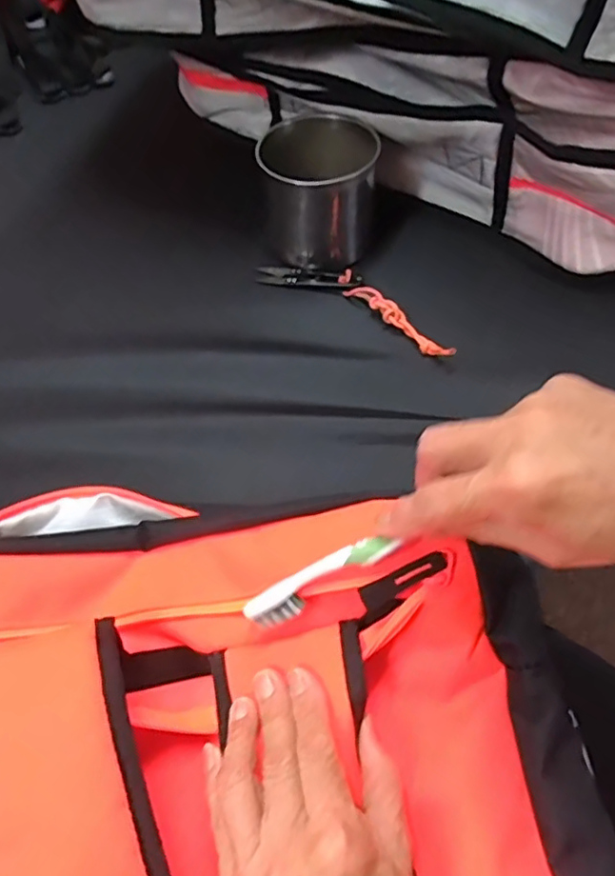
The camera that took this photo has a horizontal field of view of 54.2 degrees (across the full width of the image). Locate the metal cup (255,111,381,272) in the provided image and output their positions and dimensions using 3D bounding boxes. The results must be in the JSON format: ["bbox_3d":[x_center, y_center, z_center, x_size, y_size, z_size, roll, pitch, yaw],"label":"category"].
[{"bbox_3d":[0.011,-0.219,0.534,0.093,0.098,0.089,-2,56,2],"label":"metal cup"}]

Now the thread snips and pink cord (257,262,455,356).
[{"bbox_3d":[0.043,-0.121,0.509,0.194,0.021,0.041,30,62,22],"label":"thread snips and pink cord"}]

